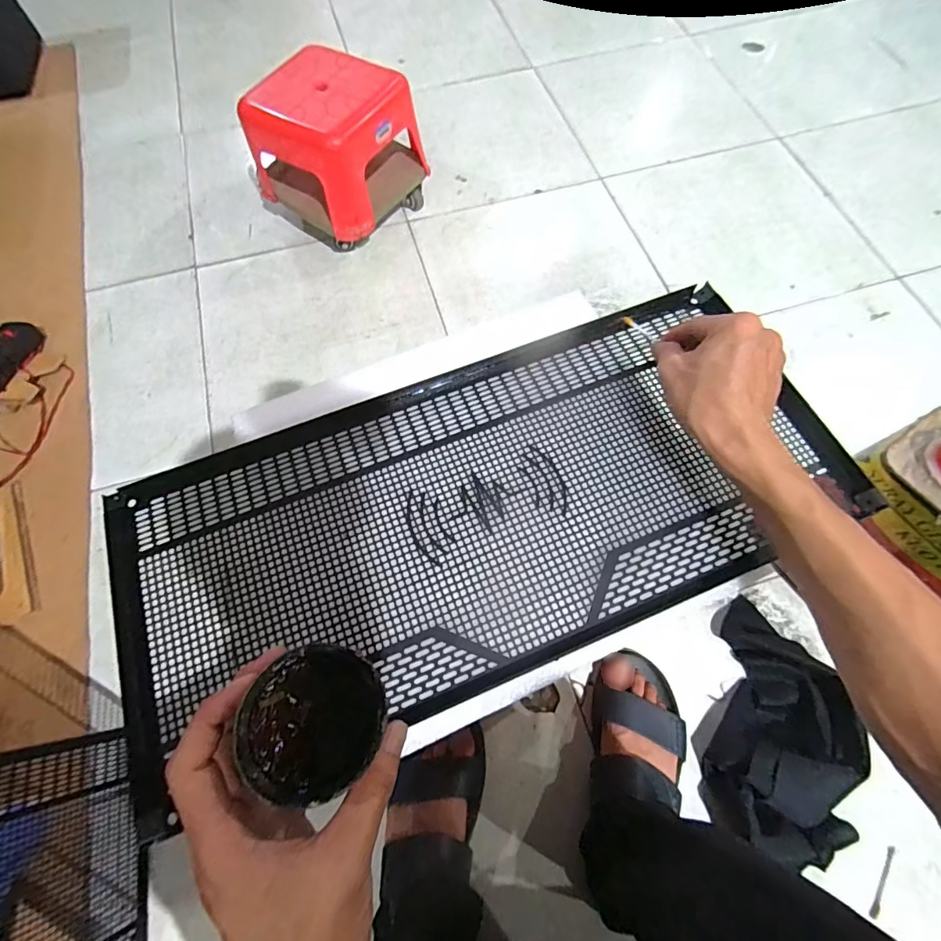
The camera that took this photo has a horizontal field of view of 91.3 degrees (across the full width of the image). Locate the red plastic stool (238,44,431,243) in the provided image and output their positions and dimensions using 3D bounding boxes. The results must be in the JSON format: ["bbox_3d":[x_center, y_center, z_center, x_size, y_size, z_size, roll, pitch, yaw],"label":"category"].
[{"bbox_3d":[-0.227,-0.553,0.774,0.218,0.146,0.224,32,71,13],"label":"red plastic stool"}]

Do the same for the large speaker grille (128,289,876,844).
[{"bbox_3d":[0.009,0.021,0.356,0.535,0.012,0.236,-21,70,-7],"label":"large speaker grille"}]

